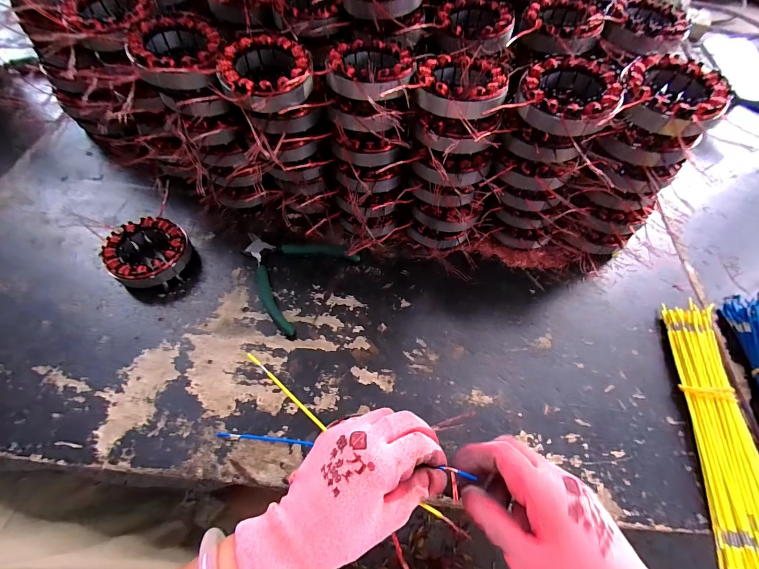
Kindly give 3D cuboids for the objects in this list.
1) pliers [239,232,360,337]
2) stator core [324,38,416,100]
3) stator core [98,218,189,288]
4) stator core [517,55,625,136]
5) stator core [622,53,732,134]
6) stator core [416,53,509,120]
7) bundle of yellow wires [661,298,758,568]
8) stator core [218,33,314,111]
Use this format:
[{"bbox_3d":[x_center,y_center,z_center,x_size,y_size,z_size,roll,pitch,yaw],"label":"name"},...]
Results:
[{"bbox_3d":[-0.114,-0.020,0.410,0.130,0.014,0.129,31,64,15],"label":"pliers"},{"bbox_3d":[-0.007,-0.211,0.328,0.085,0.024,0.085,1,60,-2],"label":"stator core"},{"bbox_3d":[-0.273,-0.039,0.398,0.084,0.032,0.086,1,60,-2],"label":"stator core"},{"bbox_3d":[0.176,-0.174,0.311,0.086,0.029,0.086,1,60,-2],"label":"stator core"},{"bbox_3d":[0.263,-0.171,0.307,0.082,0.030,0.092,23,62,11],"label":"stator core"},{"bbox_3d":[0.078,-0.190,0.319,0.083,0.025,0.090,8,60,2],"label":"stator core"},{"bbox_3d":[0.331,0.131,0.327,0.057,0.019,0.239,11,61,5],"label":"bundle of yellow wires"},{"bbox_3d":[-0.112,-0.197,0.322,0.085,0.033,0.092,1,60,-2],"label":"stator core"}]

